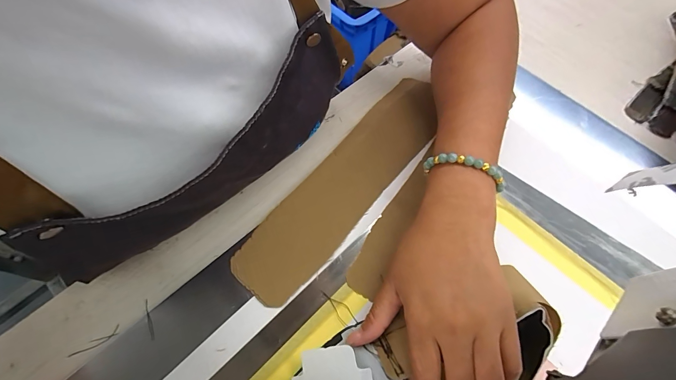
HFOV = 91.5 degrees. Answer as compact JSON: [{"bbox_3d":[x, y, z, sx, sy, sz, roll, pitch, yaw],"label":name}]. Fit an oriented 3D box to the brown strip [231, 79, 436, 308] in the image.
[{"bbox_3d":[0.013,-0.015,0.328,0.074,0.011,0.278,34,67,15],"label":"brown strip"}]

